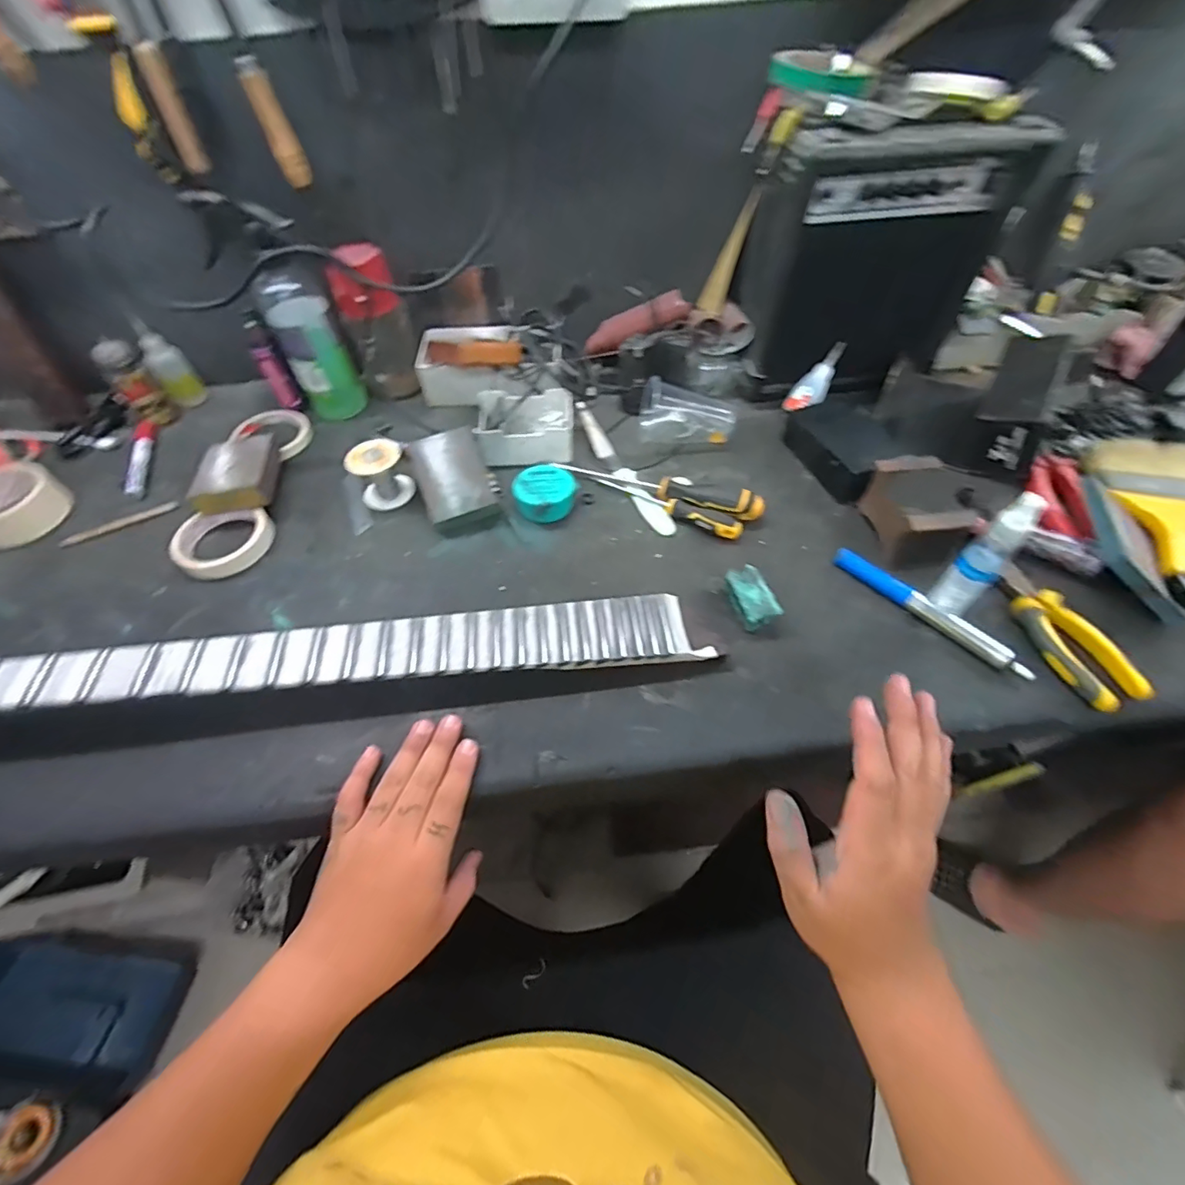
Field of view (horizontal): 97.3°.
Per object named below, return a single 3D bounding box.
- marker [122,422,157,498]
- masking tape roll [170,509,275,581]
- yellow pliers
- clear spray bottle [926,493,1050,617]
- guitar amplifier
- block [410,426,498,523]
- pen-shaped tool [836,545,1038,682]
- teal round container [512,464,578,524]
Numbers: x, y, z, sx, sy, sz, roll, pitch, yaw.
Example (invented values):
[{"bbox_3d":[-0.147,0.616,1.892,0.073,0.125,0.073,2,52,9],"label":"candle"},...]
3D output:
[{"bbox_3d":[-0.545,-0.160,0.628,0.022,0.018,0.129,-19,56,-10],"label":"marker"},{"bbox_3d":[-0.391,-0.057,0.549,0.094,0.020,0.094,-1,55,2],"label":"masking tape roll"},{"bbox_3d":[0.413,0.034,0.457,0.052,0.020,0.136,-13,56,-6],"label":"yellow pliers"},{"bbox_3d":[0.327,-0.025,0.436,0.028,0.126,0.033,-35,61,-20],"label":"clear spray bottle"},{"bbox_3d":[0.303,-0.363,0.592,0.247,0.265,0.107,-5,55,-1],"label":"guitar amplifier"},{"bbox_3d":[-0.151,-0.124,0.566,0.071,0.032,0.100,-20,77,-8],"label":"block"},{"bbox_3d":[0.310,0.015,0.483,0.021,0.020,0.180,-38,61,-21],"label":"pen-shaped tool"},{"bbox_3d":[-0.052,-0.109,0.565,0.065,0.026,0.062,-1,55,2],"label":"teal round container"}]

